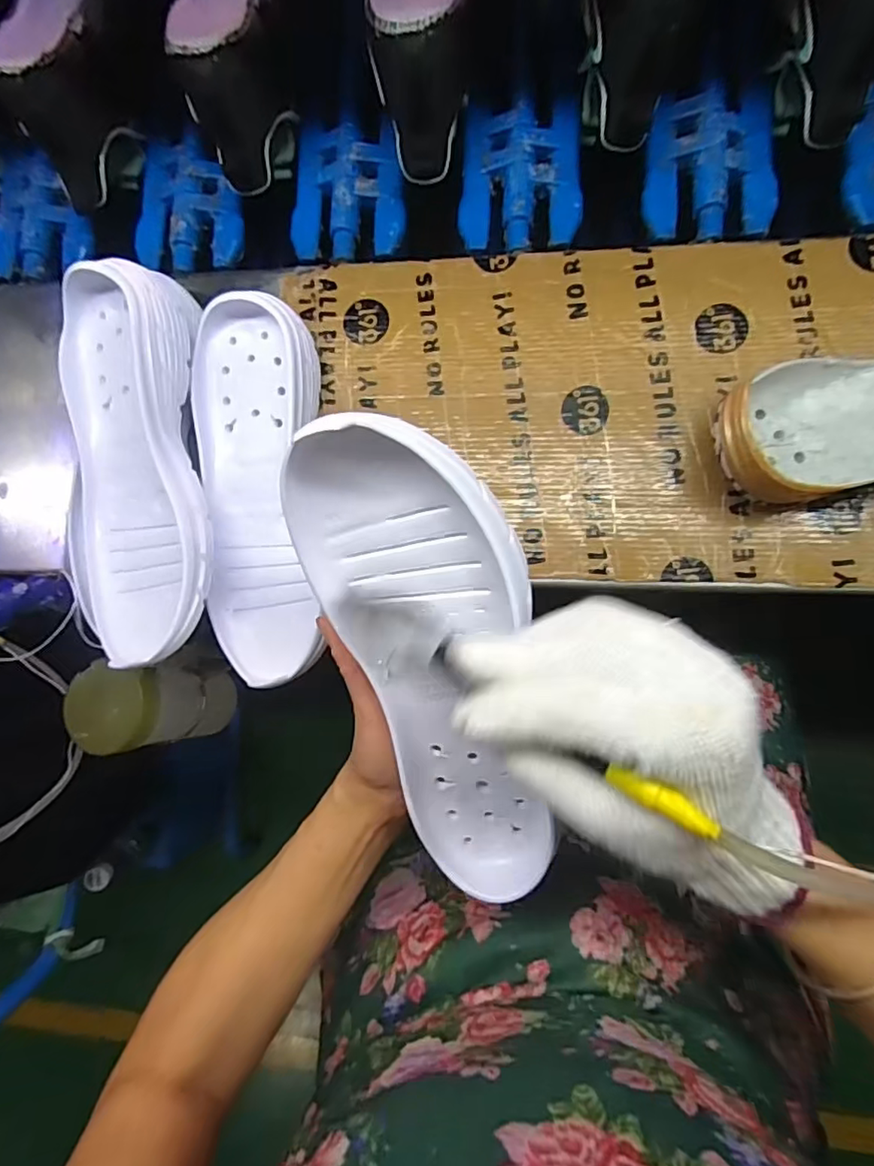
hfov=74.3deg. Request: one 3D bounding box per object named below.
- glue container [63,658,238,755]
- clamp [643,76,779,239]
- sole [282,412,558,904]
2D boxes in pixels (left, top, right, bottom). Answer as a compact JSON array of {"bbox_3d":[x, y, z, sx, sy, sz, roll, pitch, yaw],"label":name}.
[{"bbox_3d":[-0.243,0.102,0.495,0.087,0.109,0.073,1,86,10],"label":"glue container"},{"bbox_3d":[0.206,-0.318,0.430,0.091,0.023,0.120,4,87,10],"label":"clamp"},{"bbox_3d":[0.001,0.048,0.279,0.096,0.041,0.253,-11,110,8],"label":"sole"}]

